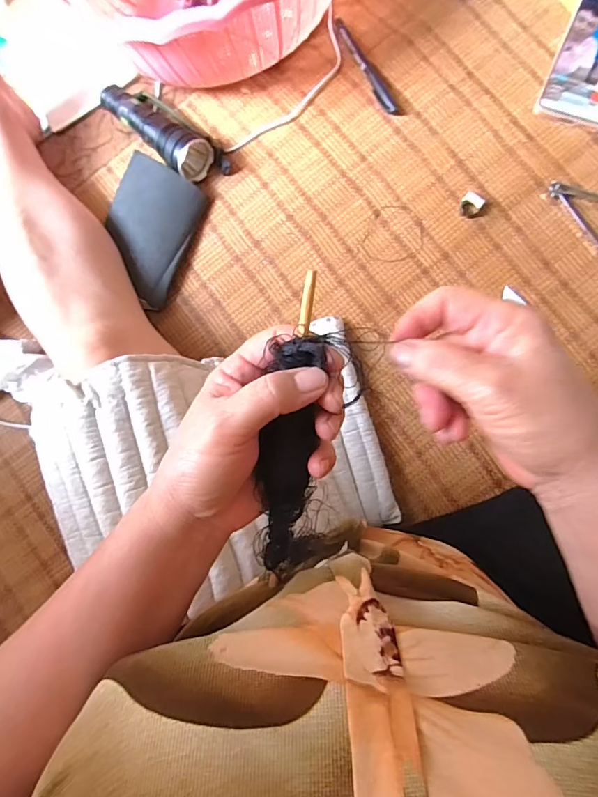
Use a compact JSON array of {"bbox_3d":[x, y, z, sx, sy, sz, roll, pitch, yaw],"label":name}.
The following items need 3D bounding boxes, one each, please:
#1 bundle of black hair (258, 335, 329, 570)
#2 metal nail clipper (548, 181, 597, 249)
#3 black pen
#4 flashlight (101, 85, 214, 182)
[{"bbox_3d":[-0.007,0.039,0.253,0.027,0.013,0.148,9,115,8],"label":"bundle of black hair"},{"bbox_3d":[0.296,-0.200,0.466,0.080,0.008,0.056,41,90,9],"label":"metal nail clipper"},{"bbox_3d":[0.074,-0.370,0.503,0.016,0.012,0.130,-28,82,3],"label":"black pen"},{"bbox_3d":[-0.166,-0.313,0.517,0.155,0.042,0.046,44,91,9],"label":"flashlight"}]

